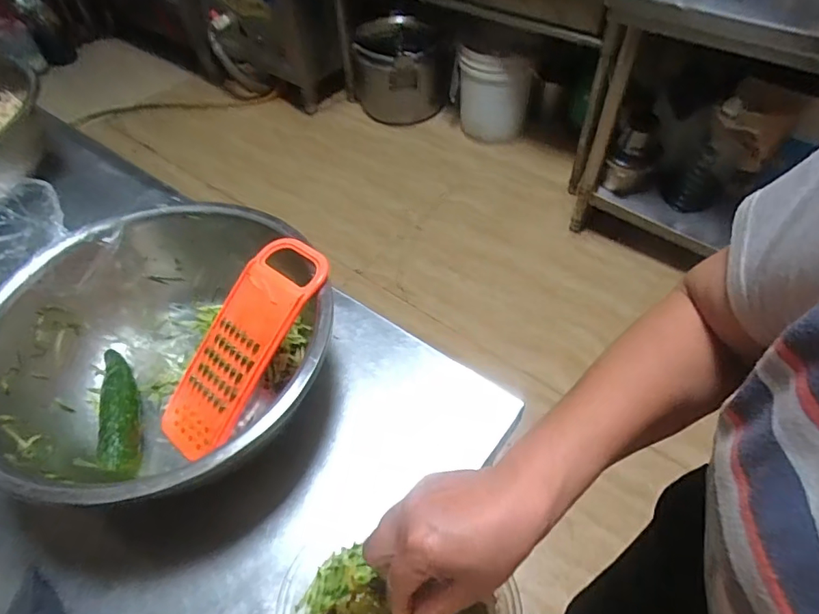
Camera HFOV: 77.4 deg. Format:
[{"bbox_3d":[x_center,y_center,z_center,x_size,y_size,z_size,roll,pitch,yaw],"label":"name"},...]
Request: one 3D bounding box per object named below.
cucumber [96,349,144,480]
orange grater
[{"bbox_3d":[-0.302,0.100,0.532,0.032,0.028,0.157,-19,56,-11],"label":"cucumber"},{"bbox_3d":[-0.169,0.039,0.514,0.084,0.022,0.236,32,90,25],"label":"orange grater"}]

